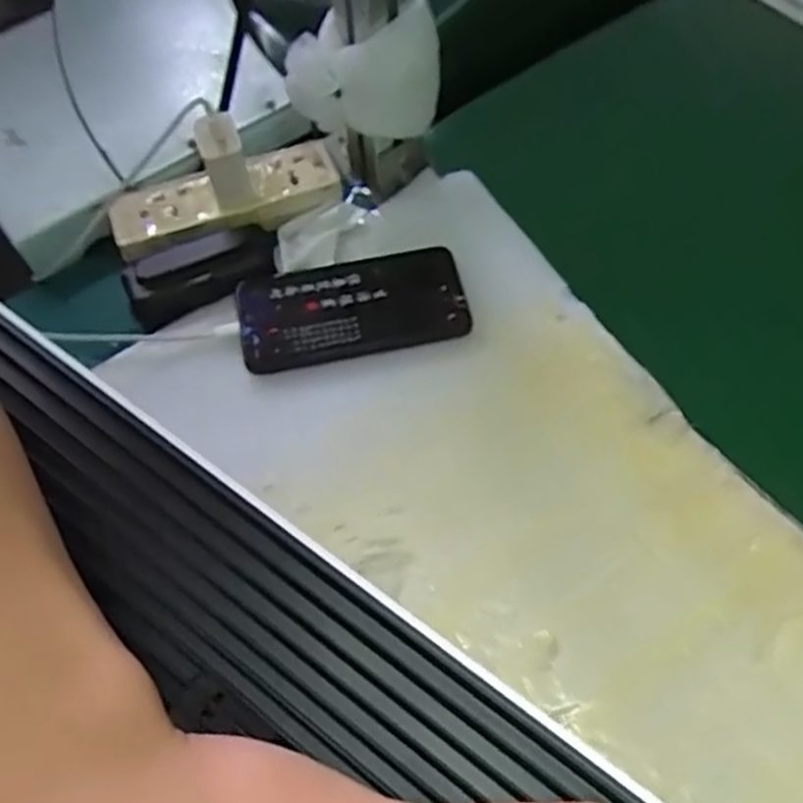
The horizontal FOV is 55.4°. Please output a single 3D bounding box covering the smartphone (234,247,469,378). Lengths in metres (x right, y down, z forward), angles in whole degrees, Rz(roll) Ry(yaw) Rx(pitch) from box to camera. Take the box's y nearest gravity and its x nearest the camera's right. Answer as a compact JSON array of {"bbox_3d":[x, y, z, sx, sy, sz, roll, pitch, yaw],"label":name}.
[{"bbox_3d":[-0.035,-0.066,0.529,0.152,0.015,0.079,-14,64,-2],"label":"smartphone"}]

